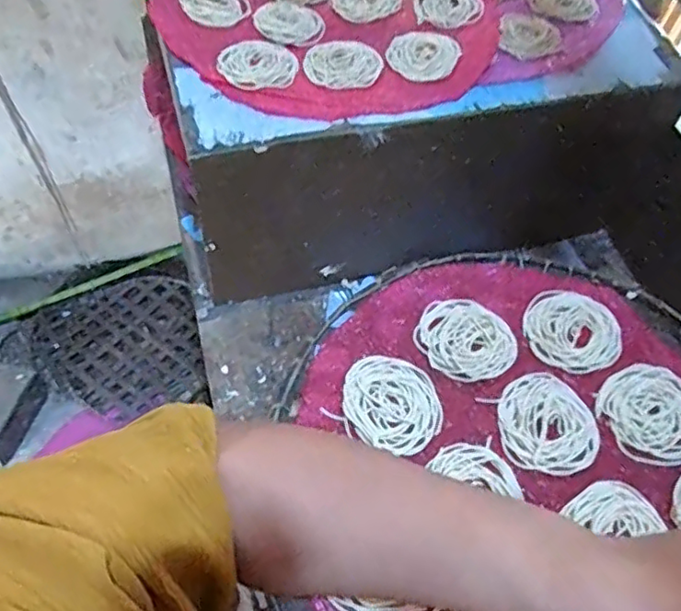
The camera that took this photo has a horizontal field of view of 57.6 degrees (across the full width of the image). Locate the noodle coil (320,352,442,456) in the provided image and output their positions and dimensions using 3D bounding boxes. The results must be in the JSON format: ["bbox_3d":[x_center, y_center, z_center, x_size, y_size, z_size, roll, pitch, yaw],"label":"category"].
[{"bbox_3d":[0.037,0.068,0.440,0.071,0.010,0.071,2,57,-3],"label":"noodle coil"}]

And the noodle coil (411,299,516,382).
[{"bbox_3d":[0.096,0.024,0.473,0.070,0.004,0.070,2,57,-3],"label":"noodle coil"}]

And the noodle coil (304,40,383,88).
[{"bbox_3d":[0.003,-0.236,0.600,0.073,0.005,0.065,1,57,-4],"label":"noodle coil"}]

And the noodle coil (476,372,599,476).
[{"bbox_3d":[0.146,0.085,0.442,0.069,0.005,0.073,2,57,-3],"label":"noodle coil"}]

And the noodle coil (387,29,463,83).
[{"bbox_3d":[0.083,-0.250,0.612,0.066,0.004,0.078,26,58,12],"label":"noodle coil"}]

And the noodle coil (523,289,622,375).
[{"bbox_3d":[0.181,0.018,0.485,0.074,0.004,0.075,2,57,-3],"label":"noodle coil"}]

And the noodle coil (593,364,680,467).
[{"bbox_3d":[0.230,0.077,0.452,0.075,0.004,0.072,2,57,-3],"label":"noodle coil"}]

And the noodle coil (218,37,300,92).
[{"bbox_3d":[-0.079,-0.230,0.590,0.072,0.006,0.068,2,57,-3],"label":"noodle coil"}]

